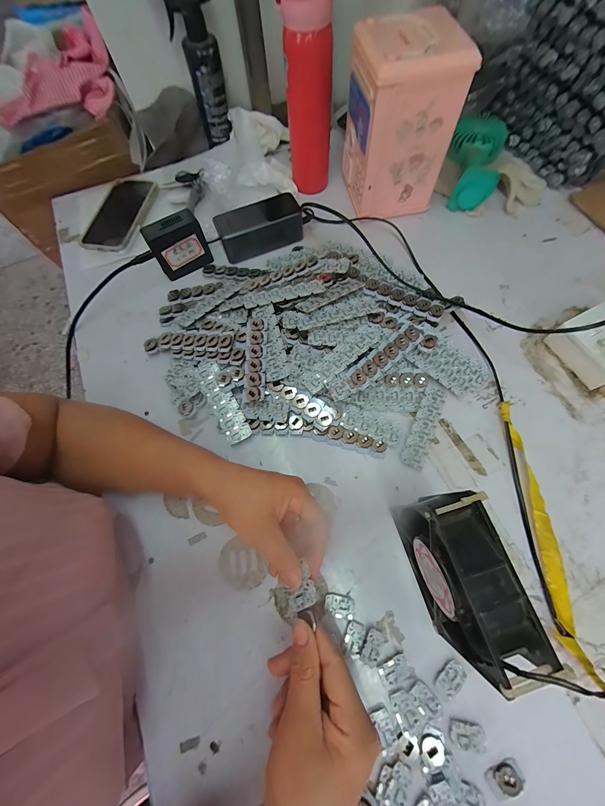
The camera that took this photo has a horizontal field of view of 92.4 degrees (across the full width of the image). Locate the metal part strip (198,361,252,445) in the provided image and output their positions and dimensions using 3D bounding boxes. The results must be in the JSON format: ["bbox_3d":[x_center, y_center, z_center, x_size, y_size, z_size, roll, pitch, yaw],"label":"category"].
[{"bbox_3d":[-0.100,-0.003,0.361,0.030,0.006,0.110,-28,77,-10],"label":"metal part strip"}]

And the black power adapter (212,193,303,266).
[{"bbox_3d":[-0.066,-0.278,0.452,0.130,0.039,0.056,-23,70,-7],"label":"black power adapter"}]

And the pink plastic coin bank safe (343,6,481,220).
[{"bbox_3d":[0.135,-0.399,0.422,0.115,0.177,0.118,-12,69,-2],"label":"pink plastic coin bank safe"}]

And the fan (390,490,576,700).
[{"bbox_3d":[0.128,0.145,0.249,0.052,0.121,0.123,-20,69,-6],"label":"fan"}]

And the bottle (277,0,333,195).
[{"bbox_3d":[0.008,-0.455,0.431,0.069,0.224,0.067,0,69,2],"label":"bottle"}]

